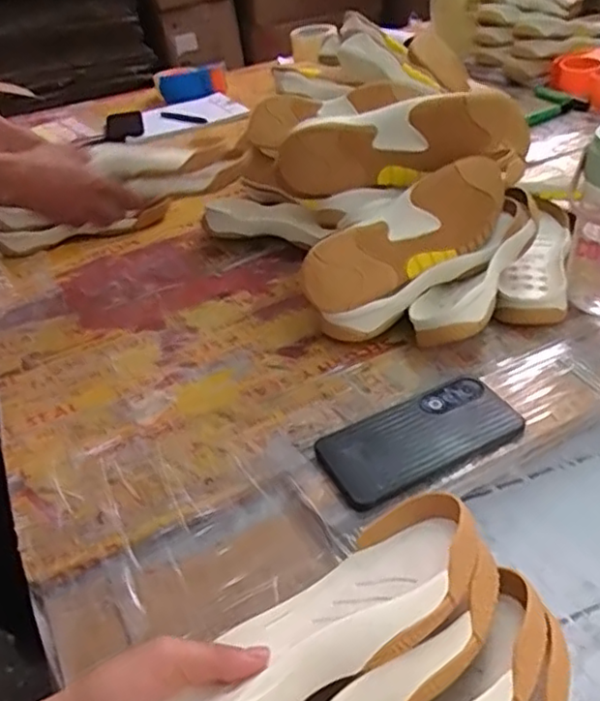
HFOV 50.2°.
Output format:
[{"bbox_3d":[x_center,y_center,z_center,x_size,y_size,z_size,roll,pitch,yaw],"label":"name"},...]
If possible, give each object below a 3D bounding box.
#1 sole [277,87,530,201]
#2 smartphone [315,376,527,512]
[{"bbox_3d":[0.118,-0.227,0.697,0.276,0.094,0.043,-8,37,-1],"label":"sole"},{"bbox_3d":[0.100,0.072,0.539,0.165,0.011,0.080,-21,47,-19],"label":"smartphone"}]

